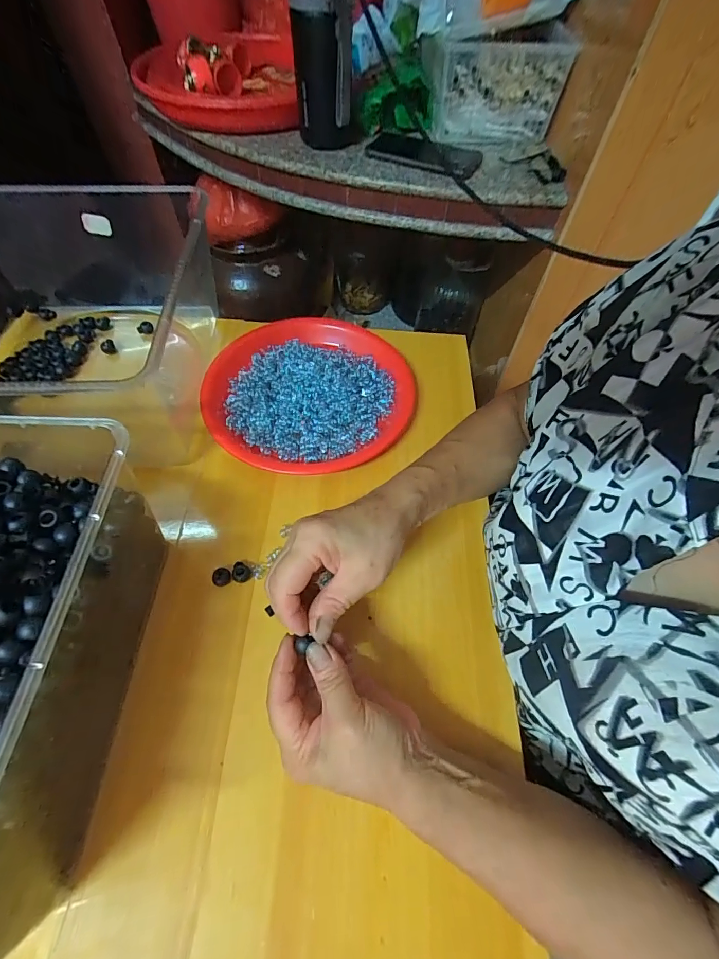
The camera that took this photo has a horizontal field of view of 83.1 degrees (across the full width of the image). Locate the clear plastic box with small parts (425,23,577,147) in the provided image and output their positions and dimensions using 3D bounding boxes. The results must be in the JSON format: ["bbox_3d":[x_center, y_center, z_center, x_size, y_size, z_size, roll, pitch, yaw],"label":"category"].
[{"bbox_3d":[0.204,-0.607,0.628,0.201,0.106,0.087,0,61,-2],"label":"clear plastic box with small parts"}]

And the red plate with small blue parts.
[{"bbox_3d":[-0.054,-0.103,0.460,0.227,0.018,0.233,1,59,-1],"label":"red plate with small blue parts"}]

